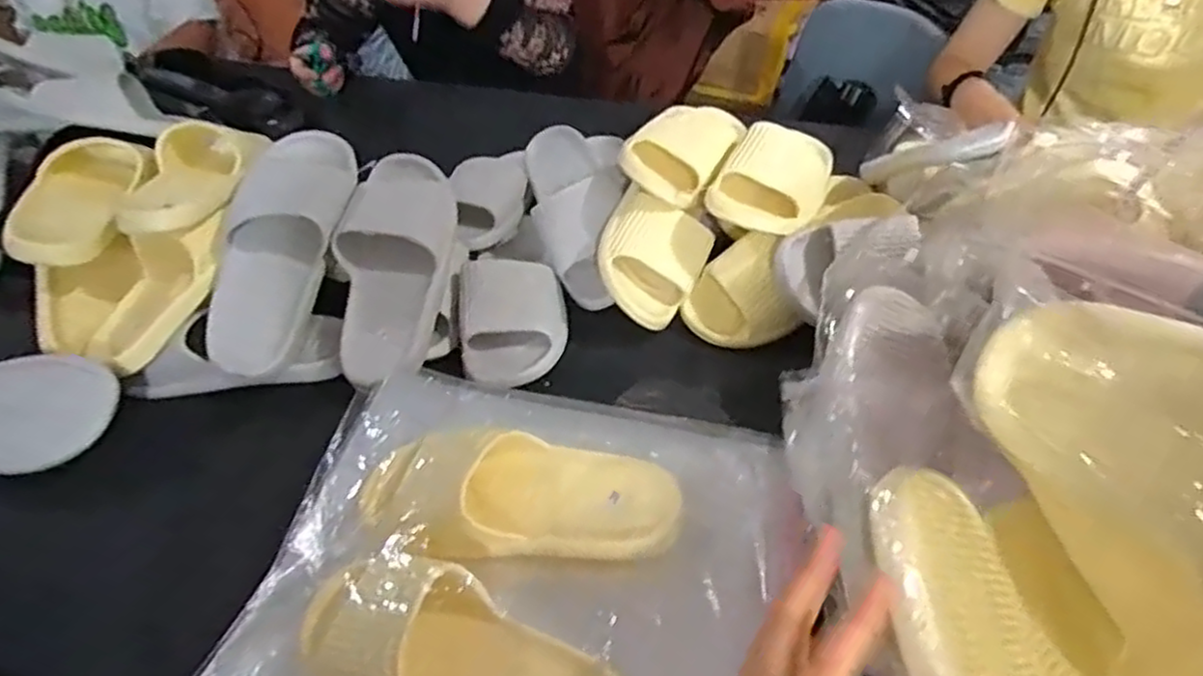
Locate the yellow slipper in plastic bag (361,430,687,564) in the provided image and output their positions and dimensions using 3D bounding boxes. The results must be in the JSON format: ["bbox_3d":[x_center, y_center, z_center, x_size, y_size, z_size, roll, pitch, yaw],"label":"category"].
[{"bbox_3d":[-0.062,0.114,0.540,0.233,0.058,0.105,-6,44,-1],"label":"yellow slipper in plastic bag"}]

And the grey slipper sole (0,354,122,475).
[{"bbox_3d":[-0.595,0.077,0.695,0.255,0.016,0.108,-5,81,7],"label":"grey slipper sole"}]

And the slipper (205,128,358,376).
[{"bbox_3d":[-0.336,-0.094,0.745,0.102,0.067,0.271,13,81,17],"label":"slipper"}]

